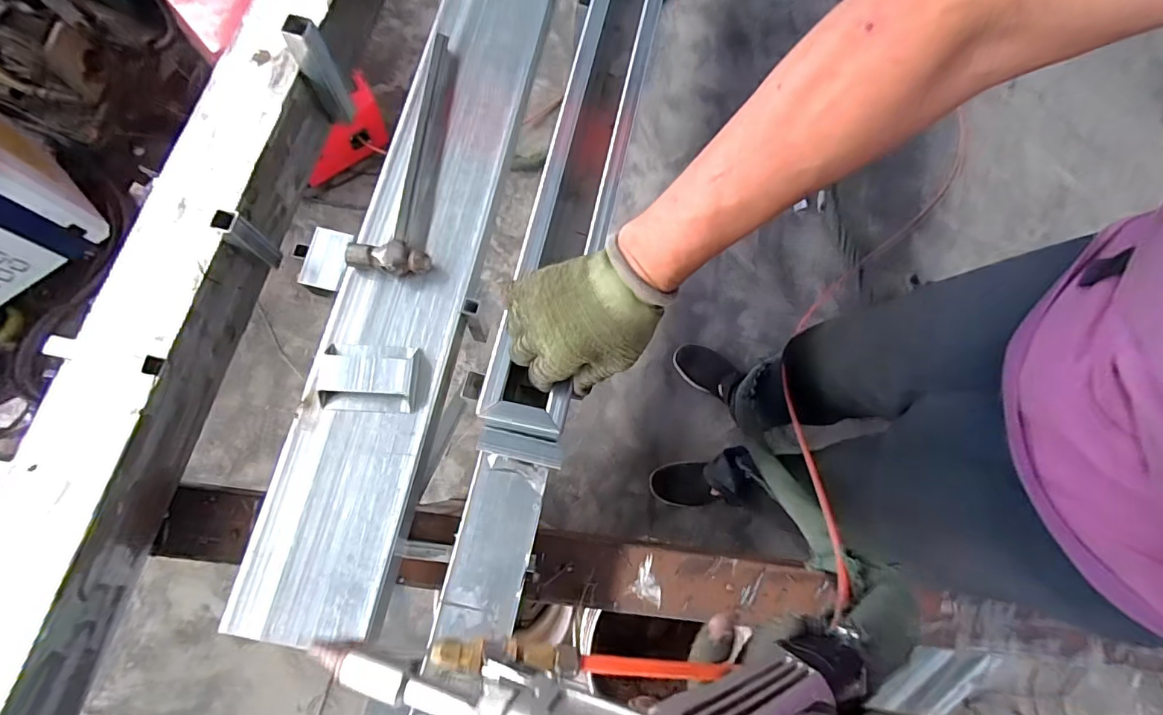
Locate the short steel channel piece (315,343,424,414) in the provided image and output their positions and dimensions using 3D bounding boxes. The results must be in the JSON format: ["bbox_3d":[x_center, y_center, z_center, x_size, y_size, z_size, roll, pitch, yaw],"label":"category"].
[{"bbox_3d":[-0.243,0.021,0.569,0.104,0.029,0.076,4,76,-5],"label":"short steel channel piece"}]

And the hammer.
[{"bbox_3d":[-0.217,-0.265,0.641,0.092,0.030,0.343,6,76,-4],"label":"hammer"}]

